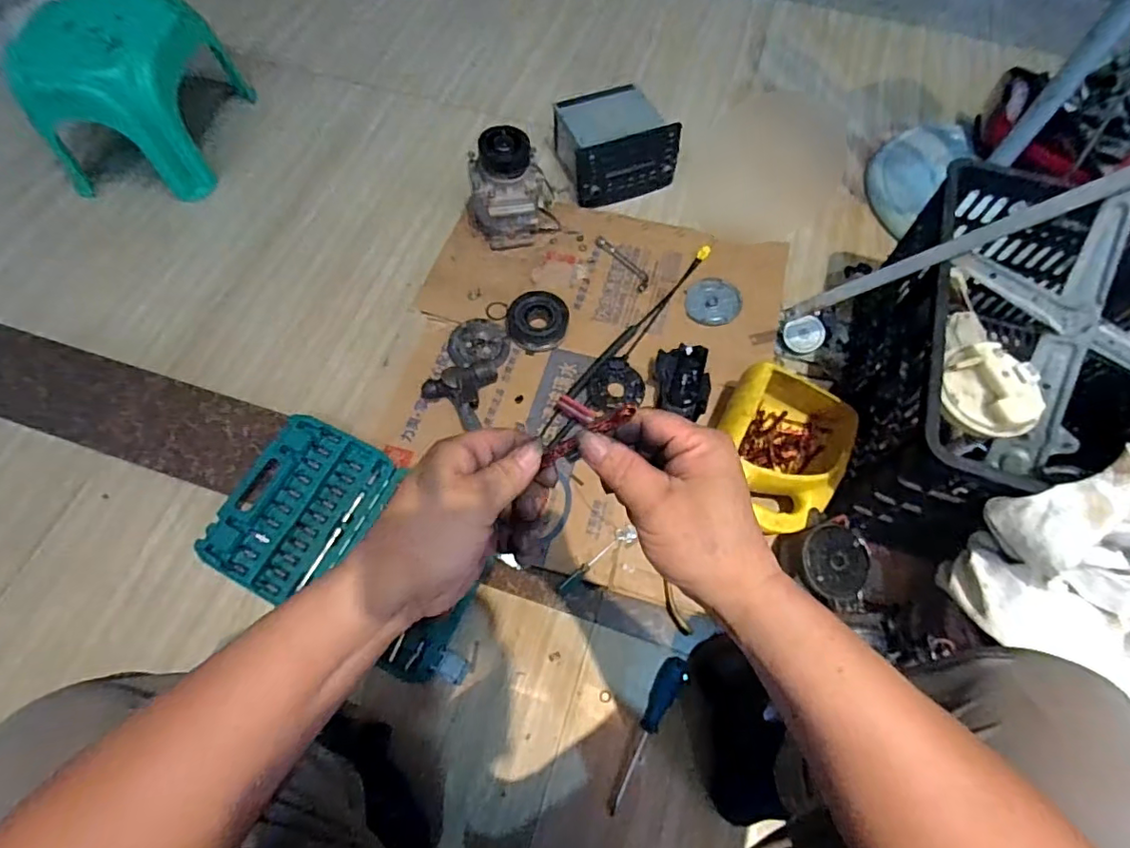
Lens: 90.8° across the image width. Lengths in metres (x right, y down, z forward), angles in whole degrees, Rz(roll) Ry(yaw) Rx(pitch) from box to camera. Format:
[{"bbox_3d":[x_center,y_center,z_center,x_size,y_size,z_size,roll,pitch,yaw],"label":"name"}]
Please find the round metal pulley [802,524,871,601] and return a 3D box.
[{"bbox_3d":[0.362,0.184,0.744,0.092,0.026,0.093,0,64,-1],"label":"round metal pulley"}]

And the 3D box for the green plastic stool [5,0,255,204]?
[{"bbox_3d":[-0.881,-0.712,1.151,0.286,0.263,0.392,4,64,1],"label":"green plastic stool"}]

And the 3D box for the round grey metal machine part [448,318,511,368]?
[{"bbox_3d":[-0.144,-0.139,0.947,0.100,0.027,0.098,0,64,-1],"label":"round grey metal machine part"}]

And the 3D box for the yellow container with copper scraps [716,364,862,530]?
[{"bbox_3d":[0.314,0.033,0.809,0.176,0.104,0.225,23,66,10],"label":"yellow container with copper scraps"}]

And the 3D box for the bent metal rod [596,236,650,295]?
[{"bbox_3d":[0.110,-0.299,1.031,0.032,0.008,0.152,-28,66,-14],"label":"bent metal rod"}]

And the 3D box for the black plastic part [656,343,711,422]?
[{"bbox_3d":[0.186,-0.063,0.875,0.076,0.056,0.118,1,64,0],"label":"black plastic part"}]

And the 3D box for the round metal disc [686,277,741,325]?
[{"bbox_3d":[0.264,-0.218,0.995,0.094,0.010,0.104,35,69,15],"label":"round metal disc"}]

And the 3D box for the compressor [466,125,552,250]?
[{"bbox_3d":[-0.102,-0.414,1.000,0.151,0.194,0.112,-3,64,-2],"label":"compressor"}]

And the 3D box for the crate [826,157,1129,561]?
[{"bbox_3d":[0.632,-0.052,0.772,0.405,0.271,0.521,21,66,9],"label":"crate"}]

